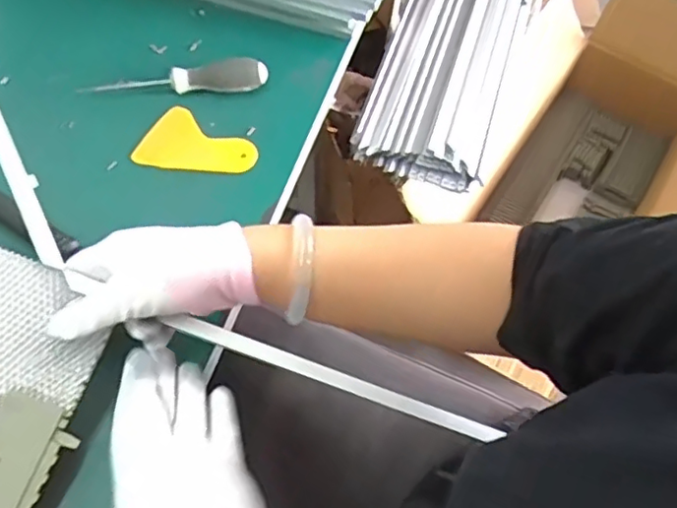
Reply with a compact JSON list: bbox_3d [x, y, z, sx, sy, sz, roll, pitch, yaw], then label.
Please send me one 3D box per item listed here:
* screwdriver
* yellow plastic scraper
[{"bbox_3d":[-0.151,-0.166,0.587,0.166,0.029,0.024,2,61,-1],"label":"screwdriver"},{"bbox_3d":[-0.128,-0.093,0.570,0.099,0.006,0.065,26,67,8],"label":"yellow plastic scraper"}]

